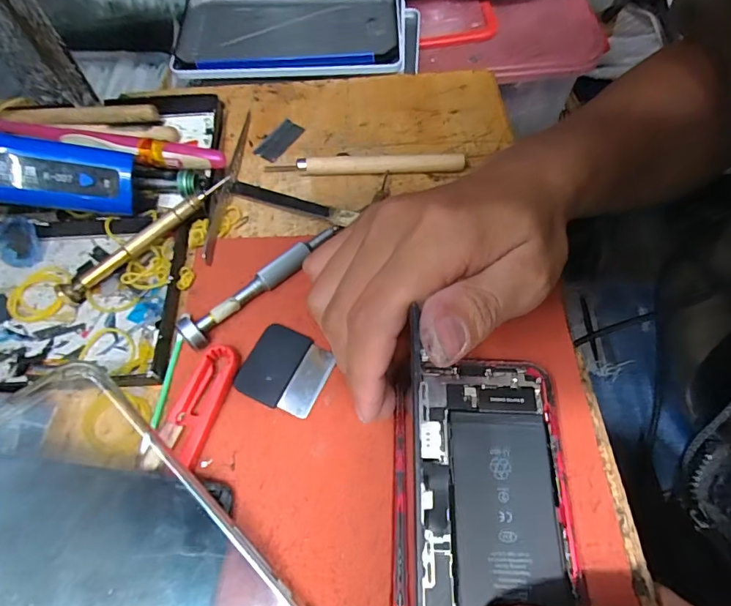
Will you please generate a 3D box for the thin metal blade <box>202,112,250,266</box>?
[{"bbox_3d":[-0.088,-0.077,0.285,0.011,0.007,0.125,4,62,3],"label":"thin metal blade"}]

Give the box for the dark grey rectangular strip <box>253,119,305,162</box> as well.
[{"bbox_3d":[-0.059,-0.113,0.310,0.017,0.004,0.037,31,66,16],"label":"dark grey rectangular strip"}]

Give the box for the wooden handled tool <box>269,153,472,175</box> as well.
[{"bbox_3d":[0.000,-0.089,0.289,0.126,0.013,0.007,-1,62,0],"label":"wooden handled tool"}]

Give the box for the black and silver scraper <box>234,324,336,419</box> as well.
[{"bbox_3d":[-0.040,0.033,0.226,0.042,0.004,0.039,23,64,12],"label":"black and silver scraper"}]

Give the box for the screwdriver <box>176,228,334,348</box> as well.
[{"bbox_3d":[-0.055,-0.012,0.244,0.016,0.015,0.100,40,69,20],"label":"screwdriver"}]

